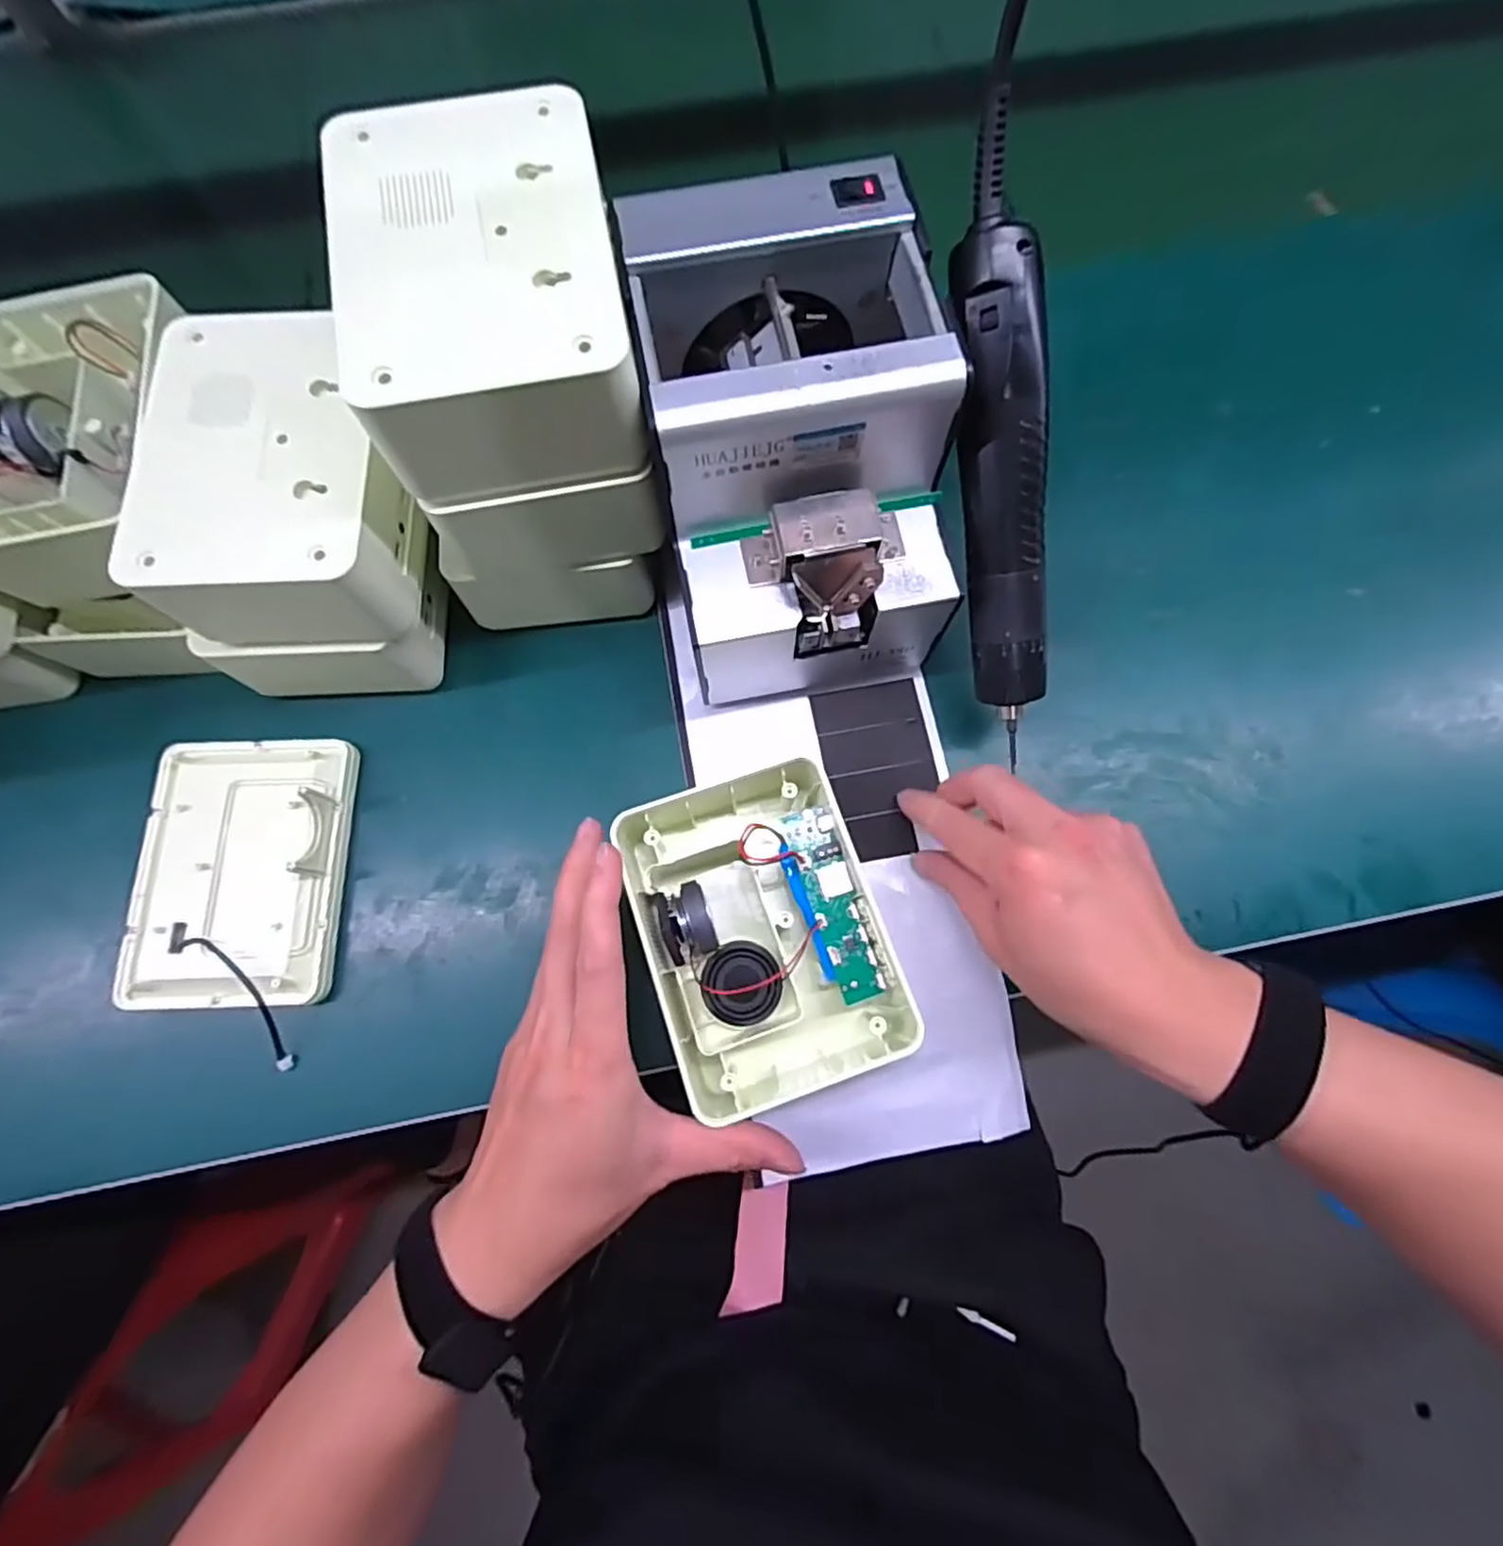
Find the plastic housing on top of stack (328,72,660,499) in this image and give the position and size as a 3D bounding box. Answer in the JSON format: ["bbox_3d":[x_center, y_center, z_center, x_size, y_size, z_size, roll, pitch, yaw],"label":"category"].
[{"bbox_3d":[-0.103,-0.192,0.275,0.100,0.056,0.141,-11,75,-2],"label":"plastic housing on top of stack"}]

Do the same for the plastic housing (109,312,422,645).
[{"bbox_3d":[-0.215,-0.135,0.316,0.104,0.053,0.138,-5,75,-1],"label":"plastic housing"}]

